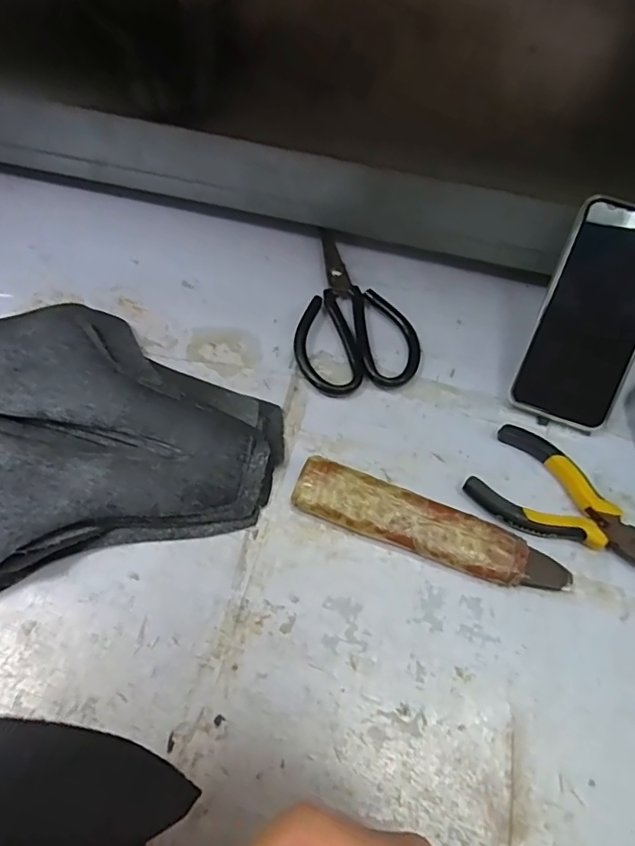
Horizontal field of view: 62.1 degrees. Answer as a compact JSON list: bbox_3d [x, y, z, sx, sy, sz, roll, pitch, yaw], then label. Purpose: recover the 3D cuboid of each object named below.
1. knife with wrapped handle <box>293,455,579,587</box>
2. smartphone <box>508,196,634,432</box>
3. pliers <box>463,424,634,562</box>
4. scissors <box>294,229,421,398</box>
[{"bbox_3d":[0.075,0.073,0.360,0.186,0.017,0.038,20,64,7],"label":"knife with wrapped handle"},{"bbox_3d":[0.209,-0.079,0.394,0.076,0.015,0.163,19,101,6],"label":"smartphone"},{"bbox_3d":[0.183,0.066,0.369,0.149,0.016,0.067,34,66,14],"label":"pliers"},{"bbox_3d":[0.029,-0.097,0.442,0.097,0.013,0.159,-2,63,-4],"label":"scissors"}]

